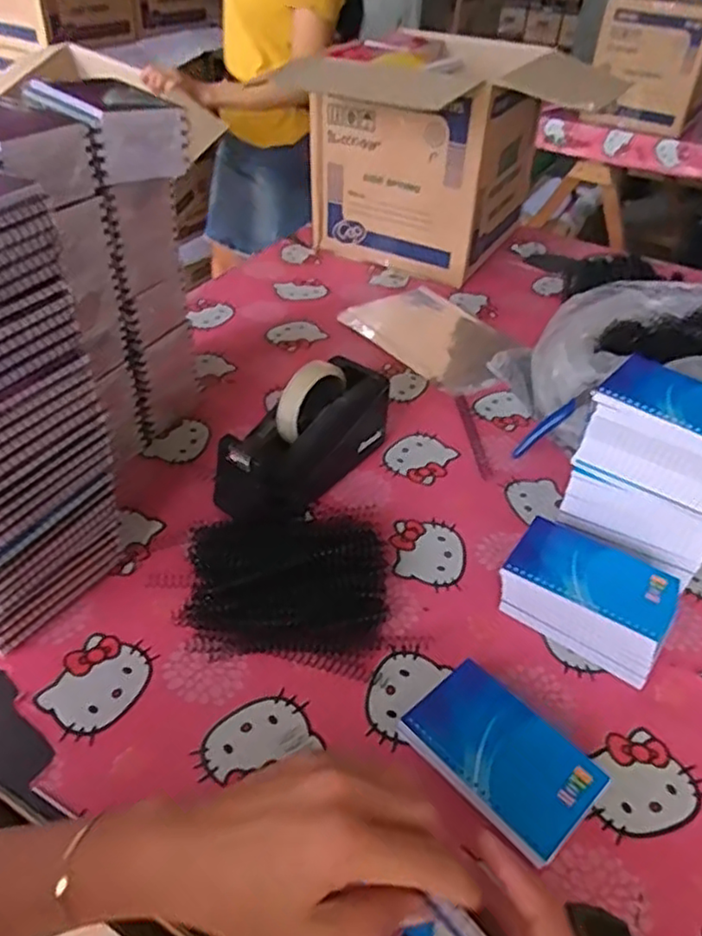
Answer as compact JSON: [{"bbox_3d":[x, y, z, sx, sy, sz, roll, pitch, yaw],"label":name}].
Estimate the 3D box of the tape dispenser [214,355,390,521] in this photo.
[{"bbox_3d":[-0.048,-0.028,0.673,0.085,0.118,0.214,24,44,21],"label":"tape dispenser"}]

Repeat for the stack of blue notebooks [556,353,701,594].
[{"bbox_3d":[0.276,0.009,0.613,0.135,0.171,0.092,24,45,22],"label":"stack of blue notebooks"}]

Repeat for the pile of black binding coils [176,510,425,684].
[{"bbox_3d":[-0.049,0.098,0.582,0.193,0.046,0.156,2,41,-2],"label":"pile of black binding coils"}]

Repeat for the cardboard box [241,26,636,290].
[{"bbox_3d":[0.130,-0.519,1.115,0.302,0.282,0.290,23,44,20],"label":"cardboard box"}]

